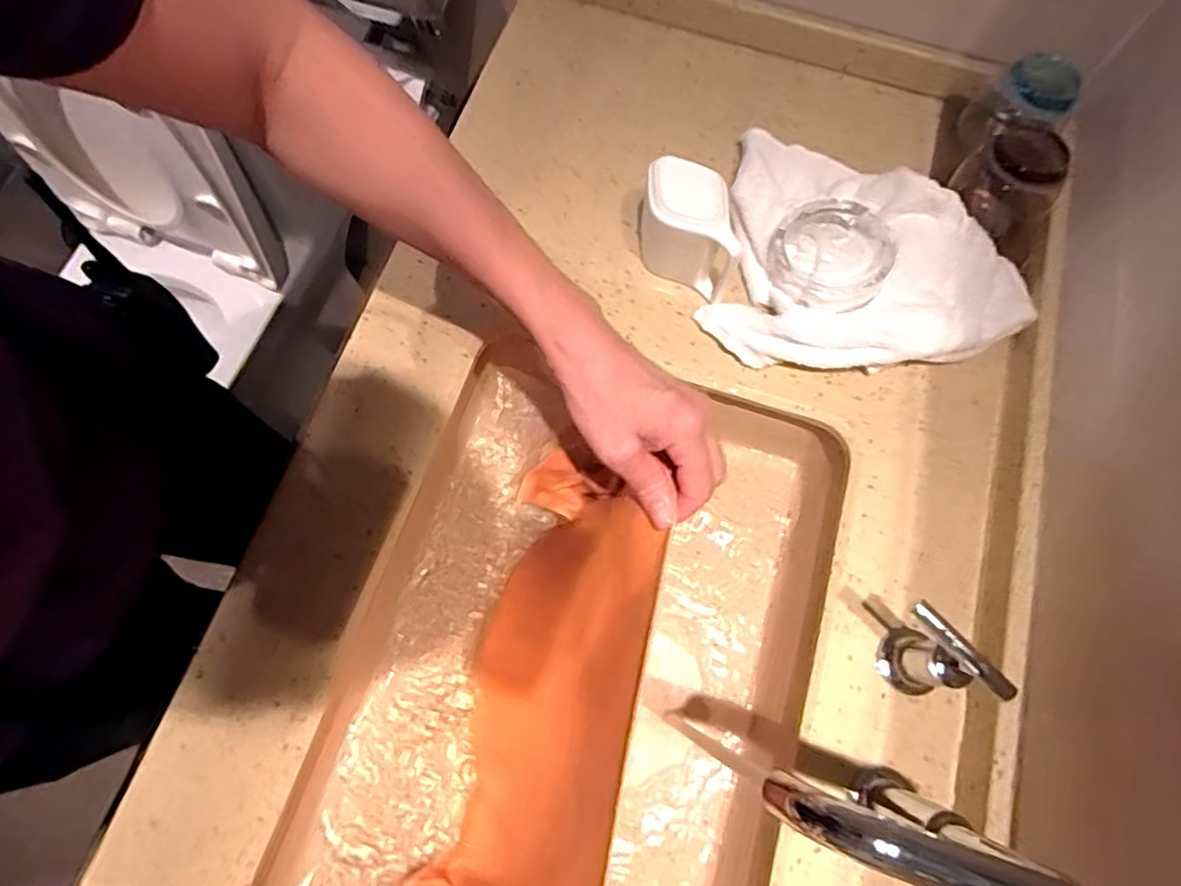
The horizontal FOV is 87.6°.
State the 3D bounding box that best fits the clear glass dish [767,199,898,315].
[{"bbox_3d":[0.215,-0.172,0.539,0.099,0.033,0.099,0,73,-1],"label":"clear glass dish"}]

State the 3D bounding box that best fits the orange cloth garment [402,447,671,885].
[{"bbox_3d":[-0.035,0.201,0.485,0.052,0.237,0.374,22,68,-26],"label":"orange cloth garment"}]

